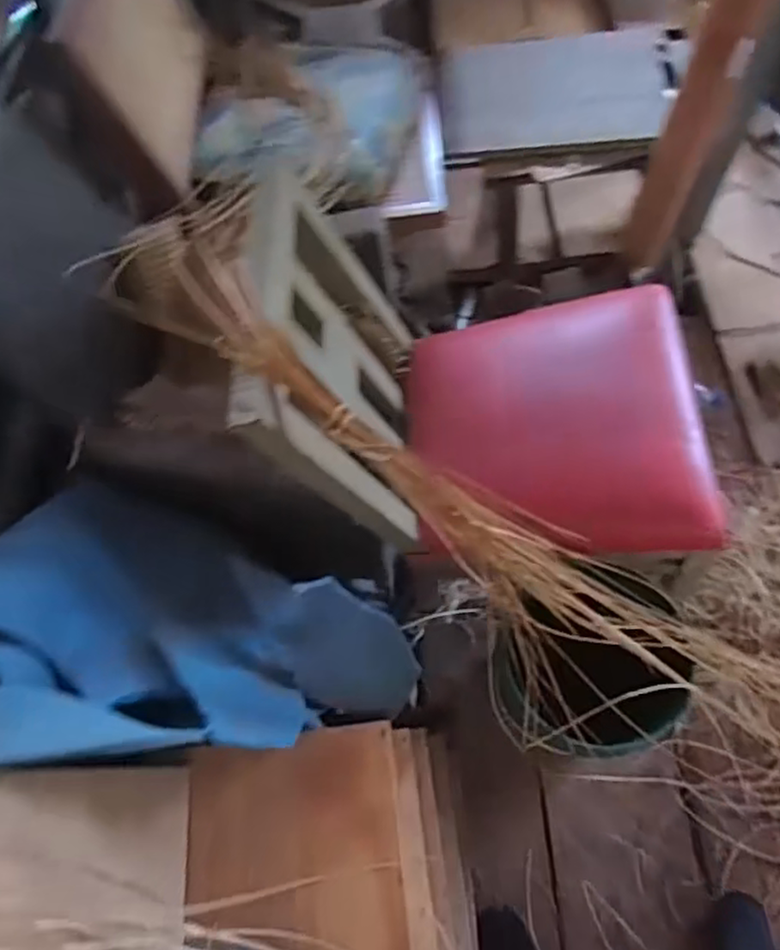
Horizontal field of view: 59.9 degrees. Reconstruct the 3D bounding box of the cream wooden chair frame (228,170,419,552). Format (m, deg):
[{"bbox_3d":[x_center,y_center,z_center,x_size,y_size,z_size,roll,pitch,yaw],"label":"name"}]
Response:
[{"bbox_3d":[-0.061,-0.155,0.947,0.056,0.421,0.391,-10,64,23],"label":"cream wooden chair frame"}]

